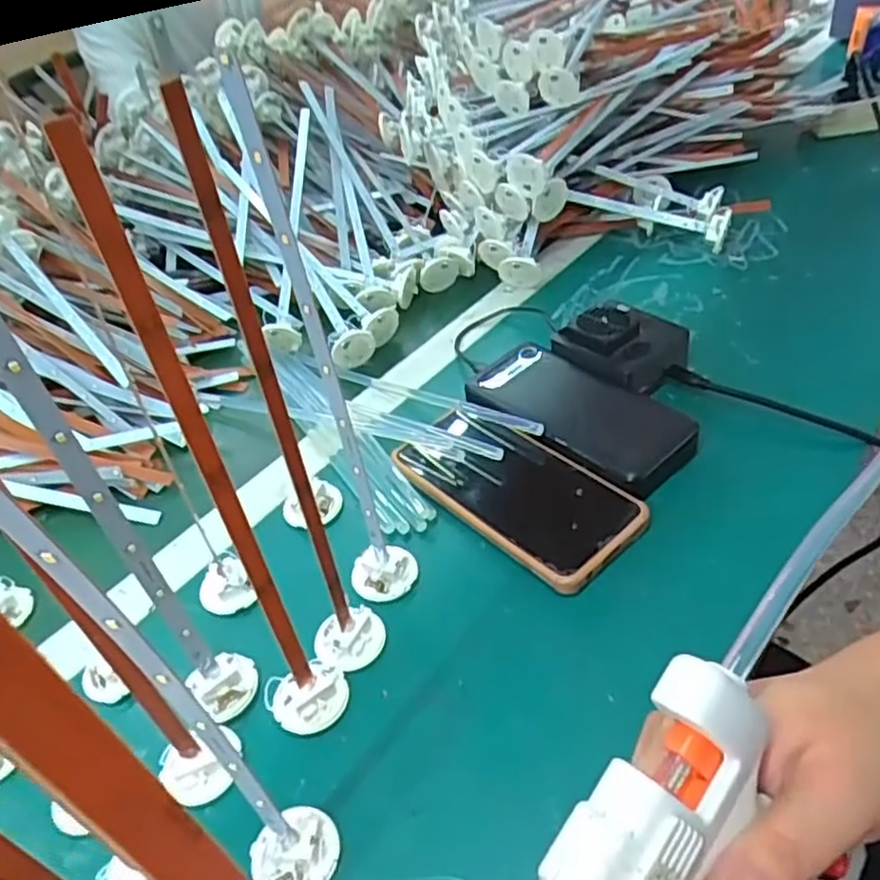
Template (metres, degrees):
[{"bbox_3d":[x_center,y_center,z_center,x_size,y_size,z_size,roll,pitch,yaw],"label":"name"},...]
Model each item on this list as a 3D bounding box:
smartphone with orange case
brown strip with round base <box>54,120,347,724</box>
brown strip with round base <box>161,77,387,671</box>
[{"bbox_3d":[0.047,0.030,0.467,0.078,0.018,0.157,-37,47,-28],"label":"smartphone with orange case"},{"bbox_3d":[-0.079,0.028,0.290,0.034,0.285,0.053,-18,46,-14],"label":"brown strip with round base"},{"bbox_3d":[-0.057,0.009,0.308,0.034,0.288,0.038,-13,41,-4],"label":"brown strip with round base"}]

